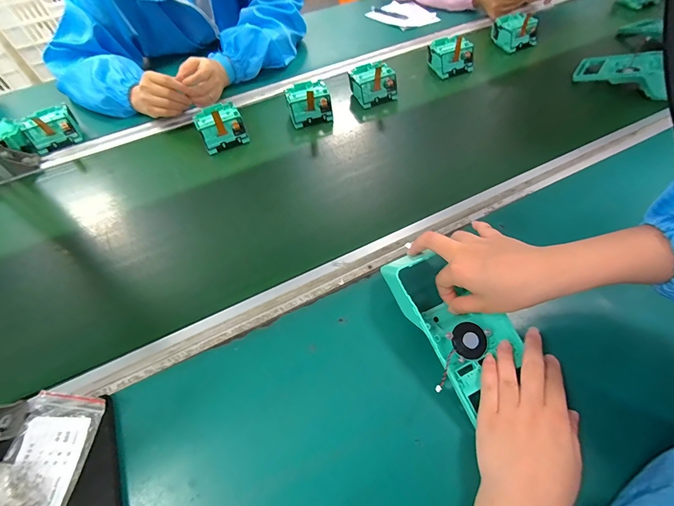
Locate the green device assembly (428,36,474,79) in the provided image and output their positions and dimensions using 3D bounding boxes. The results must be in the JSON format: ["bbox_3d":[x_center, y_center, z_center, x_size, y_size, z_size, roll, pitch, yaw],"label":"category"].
[{"bbox_3d":[0.229,-0.396,0.663,0.086,0.056,0.067,-12,55,-4],"label":"green device assembly"}]

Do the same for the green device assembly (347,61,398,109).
[{"bbox_3d":[0.067,-0.317,0.631,0.081,0.058,0.070,-15,55,-7],"label":"green device assembly"}]

